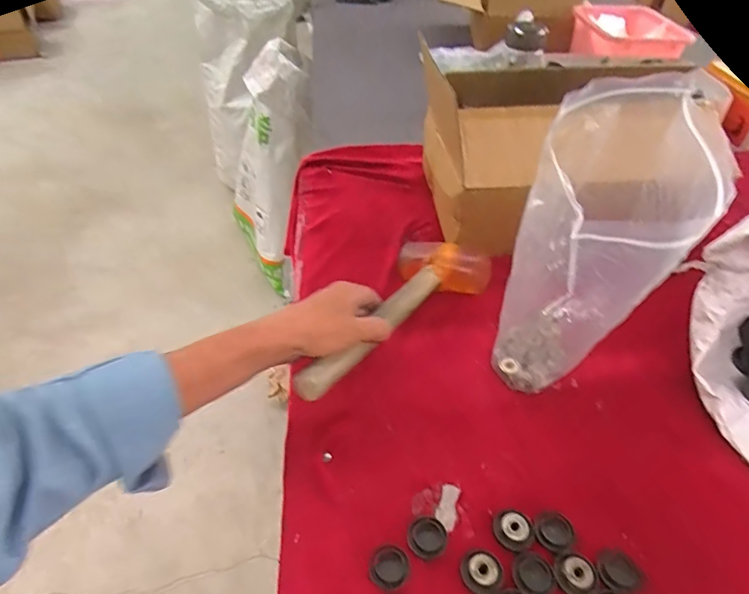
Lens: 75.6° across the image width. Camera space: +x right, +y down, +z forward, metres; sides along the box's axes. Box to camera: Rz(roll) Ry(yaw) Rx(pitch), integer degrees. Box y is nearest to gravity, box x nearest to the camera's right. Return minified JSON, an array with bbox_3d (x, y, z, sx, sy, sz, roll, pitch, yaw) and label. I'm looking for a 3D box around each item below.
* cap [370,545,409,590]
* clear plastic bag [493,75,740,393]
[{"bbox_3d":[0.012,0.213,0.381,0.029,0.007,0.029,1,45,-1],"label":"cap"},{"bbox_3d":[0.202,-0.042,0.467,0.128,0.254,0.211,23,49,19],"label":"clear plastic bag"}]

